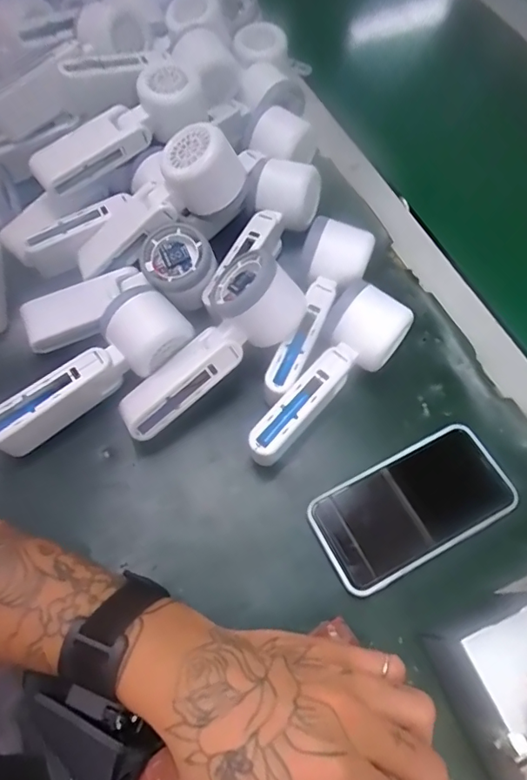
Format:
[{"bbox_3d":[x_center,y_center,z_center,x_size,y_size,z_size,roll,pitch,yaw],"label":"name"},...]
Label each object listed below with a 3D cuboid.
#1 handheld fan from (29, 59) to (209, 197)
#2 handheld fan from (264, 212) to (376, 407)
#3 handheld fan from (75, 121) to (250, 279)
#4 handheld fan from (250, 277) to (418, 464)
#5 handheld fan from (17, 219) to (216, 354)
[{"bbox_3d":[-0.126,-0.226,0.439,0.165,0.048,0.054,-32,69,-2],"label":"handheld fan"},{"bbox_3d":[0.042,-0.062,0.398,0.053,0.050,0.162,19,66,8],"label":"handheld fan"},{"bbox_3d":[-0.090,-0.150,0.420,0.160,0.069,0.054,-31,68,8],"label":"handheld fan"},{"bbox_3d":[0.043,-0.009,0.386,0.052,0.059,0.158,41,71,16],"label":"handheld fan"},{"bbox_3d":[-0.118,-0.079,0.420,0.167,0.054,0.060,-23,66,5],"label":"handheld fan"}]

